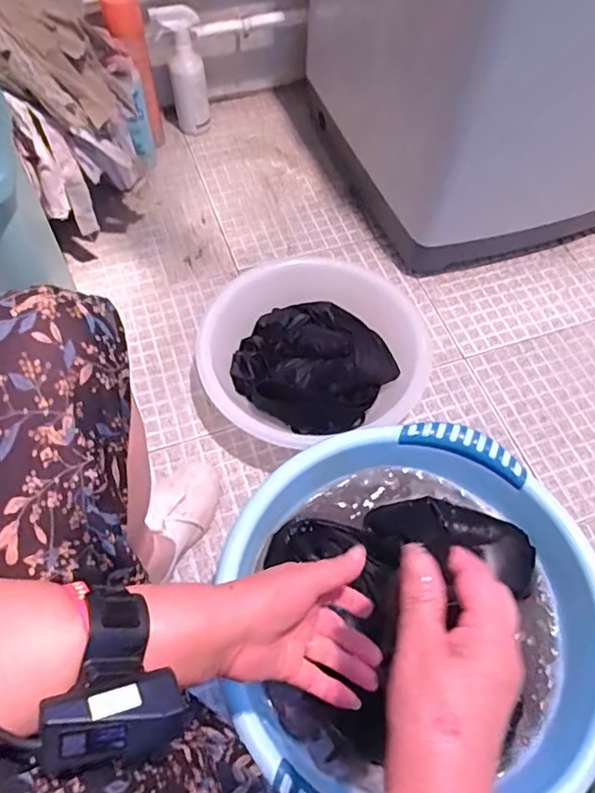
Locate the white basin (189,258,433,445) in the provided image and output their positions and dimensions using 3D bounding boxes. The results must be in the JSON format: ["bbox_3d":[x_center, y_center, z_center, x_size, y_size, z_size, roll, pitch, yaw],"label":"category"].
[{"bbox_3d":[0.009,-0.059,0.848,0.295,0.108,0.282,0,60,0],"label":"white basin"}]

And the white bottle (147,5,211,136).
[{"bbox_3d":[-0.217,-0.618,1.081,0.078,0.224,0.076,-6,61,-4],"label":"white bottle"}]

